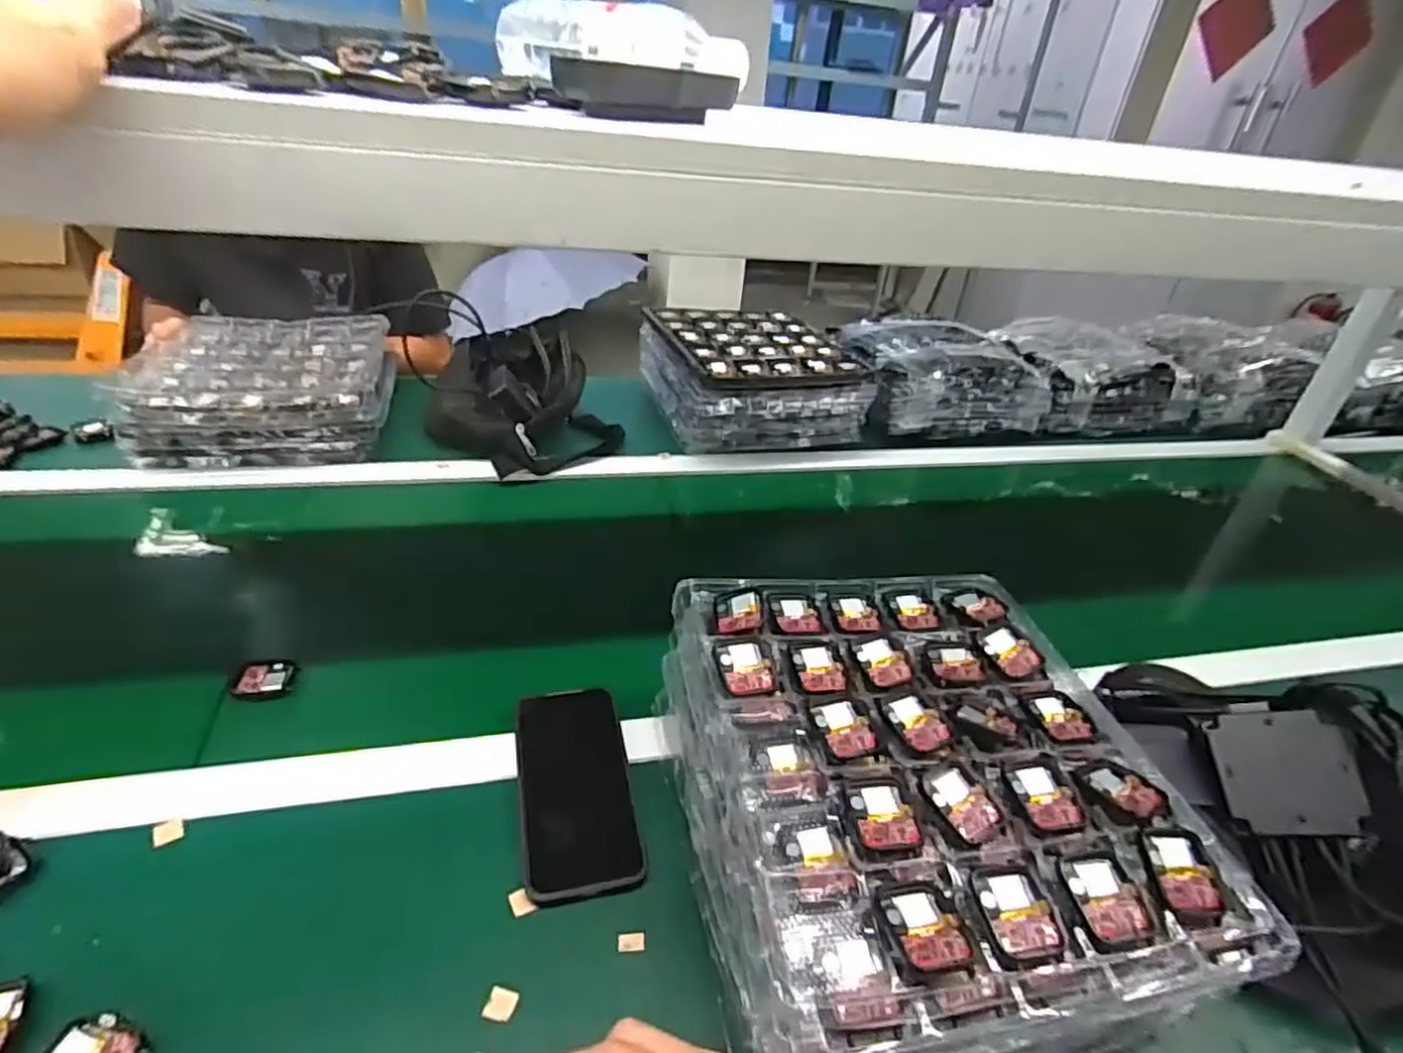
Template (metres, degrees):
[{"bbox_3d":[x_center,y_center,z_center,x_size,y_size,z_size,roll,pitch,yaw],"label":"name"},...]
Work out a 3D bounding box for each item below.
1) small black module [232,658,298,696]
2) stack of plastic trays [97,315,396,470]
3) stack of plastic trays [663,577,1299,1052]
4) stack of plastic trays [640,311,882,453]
[{"bbox_3d":[-0.354,0.123,0.572,0.042,0.009,0.037,-4,35,-16],"label":"small black module"},{"bbox_3d":[-0.559,-0.185,0.931,0.270,0.094,0.299,-5,35,-17],"label":"stack of plastic trays"},{"bbox_3d":[0.122,0.179,0.462,0.291,0.138,0.301,-3,35,-15],"label":"stack of plastic trays"},{"bbox_3d":[0.073,-0.221,1.056,0.276,0.128,0.257,-7,36,-20],"label":"stack of plastic trays"}]

